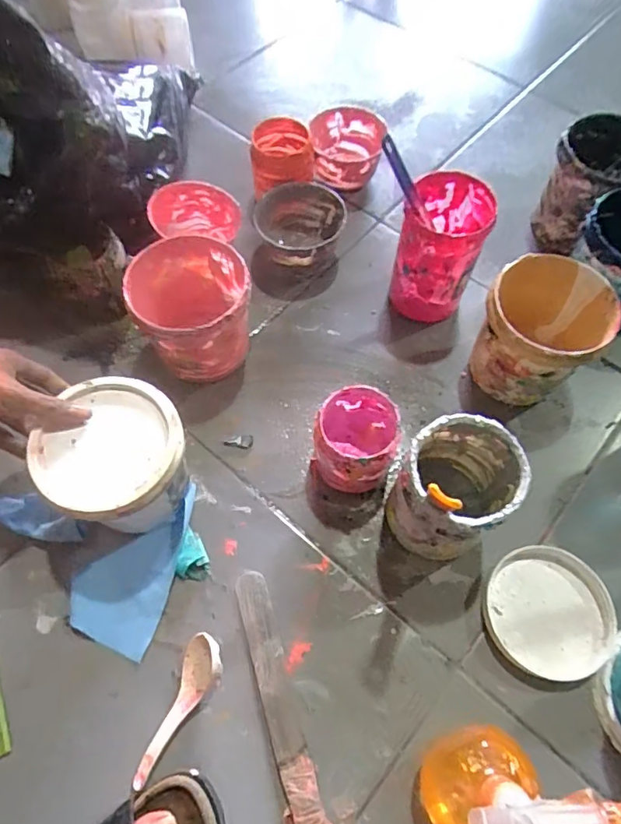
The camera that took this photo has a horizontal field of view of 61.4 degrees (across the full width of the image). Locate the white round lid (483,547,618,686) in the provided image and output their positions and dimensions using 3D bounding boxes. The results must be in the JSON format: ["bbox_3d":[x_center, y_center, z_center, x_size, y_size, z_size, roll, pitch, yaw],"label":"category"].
[{"bbox_3d":[0.230,0.192,0.505,0.117,0.016,0.115,0,64,-1],"label":"white round lid"}]

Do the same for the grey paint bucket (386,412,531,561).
[{"bbox_3d":[0.129,0.076,0.496,0.097,0.137,0.109,32,68,14],"label":"grey paint bucket"}]

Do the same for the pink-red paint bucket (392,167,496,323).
[{"bbox_3d":[0.149,-0.188,0.614,0.090,0.157,0.098,24,66,11],"label":"pink-red paint bucket"}]

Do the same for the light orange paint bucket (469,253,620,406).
[{"bbox_3d":[0.246,-0.084,0.581,0.119,0.125,0.115,0,64,-1],"label":"light orange paint bucket"}]

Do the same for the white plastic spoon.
[{"bbox_3d":[-0.113,0.265,0.463,0.037,0.030,0.126,18,65,8],"label":"white plastic spoon"}]

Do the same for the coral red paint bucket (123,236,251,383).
[{"bbox_3d":[-0.130,-0.112,0.594,0.123,0.123,0.135,0,64,-1],"label":"coral red paint bucket"}]

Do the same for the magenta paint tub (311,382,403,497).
[{"bbox_3d":[0.046,0.031,0.541,0.086,0.096,0.090,6,64,2],"label":"magenta paint tub"}]

